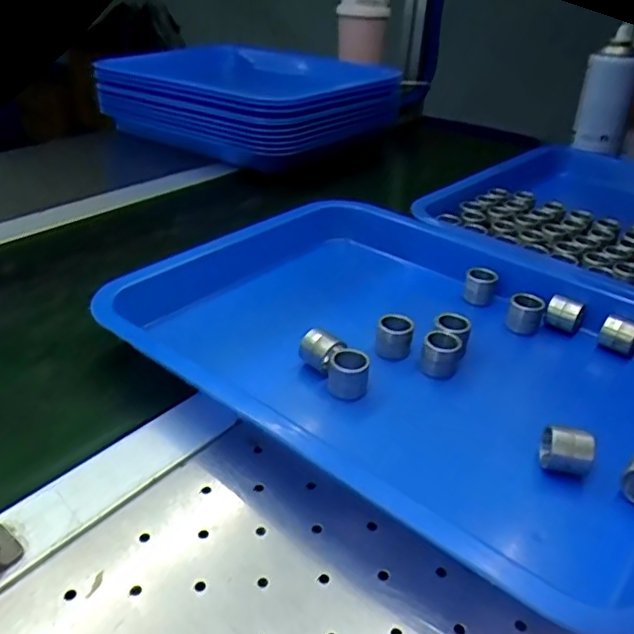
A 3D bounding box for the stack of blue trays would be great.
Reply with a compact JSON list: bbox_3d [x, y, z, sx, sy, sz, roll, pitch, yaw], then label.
[{"bbox_3d":[-0.101,-0.323,0.915,0.369,0.113,0.307,24,37,30],"label":"stack of blue trays"}]

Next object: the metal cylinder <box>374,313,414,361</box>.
[{"bbox_3d":[0.055,0.015,0.433,0.025,0.028,0.024,7,32,6],"label":"metal cylinder"}]

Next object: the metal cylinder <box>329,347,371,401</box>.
[{"bbox_3d":[0.021,0.036,0.391,0.024,0.022,0.028,4,31,1],"label":"metal cylinder"}]

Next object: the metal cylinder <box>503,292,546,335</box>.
[{"bbox_3d":[0.161,-0.003,0.467,0.026,0.025,0.025,19,35,24],"label":"metal cylinder"}]

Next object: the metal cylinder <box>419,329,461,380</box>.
[{"bbox_3d":[0.084,0.026,0.415,0.025,0.025,0.027,10,32,10],"label":"metal cylinder"}]

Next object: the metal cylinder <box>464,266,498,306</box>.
[{"bbox_3d":[0.136,-0.027,0.503,0.025,0.022,0.029,12,33,14],"label":"metal cylinder"}]

